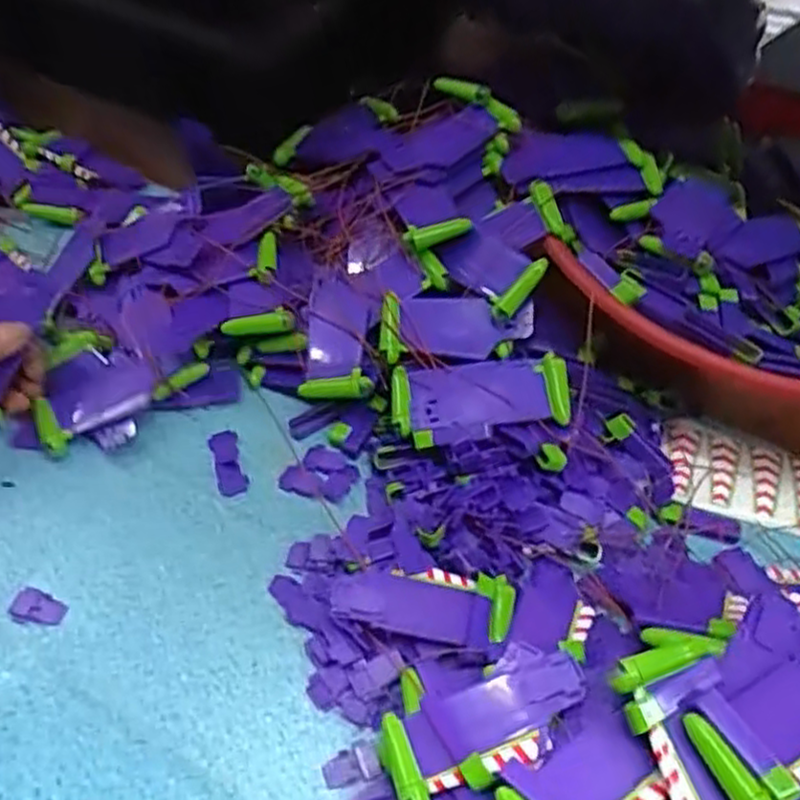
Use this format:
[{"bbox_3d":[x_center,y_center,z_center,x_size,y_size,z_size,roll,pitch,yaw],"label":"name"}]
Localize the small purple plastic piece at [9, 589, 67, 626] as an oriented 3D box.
[{"bbox_3d":[-0.188,0.108,0.389,0.027,0.004,0.017,10,50,6],"label":"small purple plastic piece"}]

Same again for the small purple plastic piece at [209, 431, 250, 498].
[{"bbox_3d":[-0.102,0.038,0.447,0.017,0.005,0.044,-13,52,-13],"label":"small purple plastic piece"}]

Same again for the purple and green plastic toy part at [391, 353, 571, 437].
[{"bbox_3d":[0.045,-0.003,0.429,0.100,0.016,0.039,-5,49,10],"label":"purple and green plastic toy part"}]

